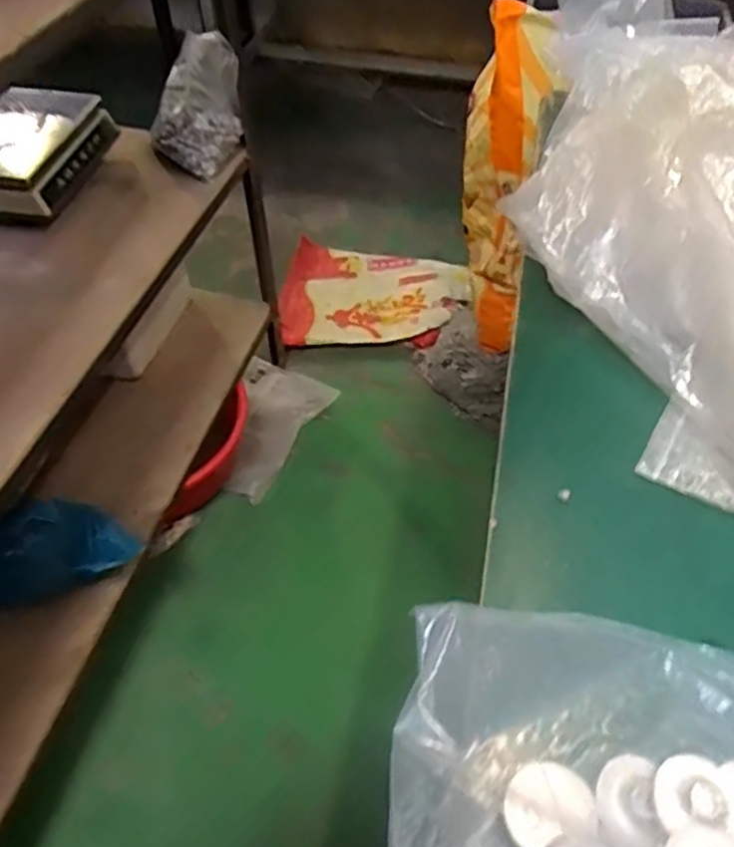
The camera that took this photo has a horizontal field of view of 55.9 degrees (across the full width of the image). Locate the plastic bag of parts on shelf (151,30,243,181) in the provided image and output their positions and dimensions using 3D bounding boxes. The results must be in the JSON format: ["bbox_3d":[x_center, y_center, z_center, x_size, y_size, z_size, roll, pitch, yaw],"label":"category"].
[{"bbox_3d":[-0.299,-0.553,1.200,0.160,0.161,0.188,-10,50,-8],"label":"plastic bag of parts on shelf"}]

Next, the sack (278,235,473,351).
[{"bbox_3d":[0.014,-0.363,1.842,0.488,0.083,0.408,1,49,1],"label":"sack"}]

